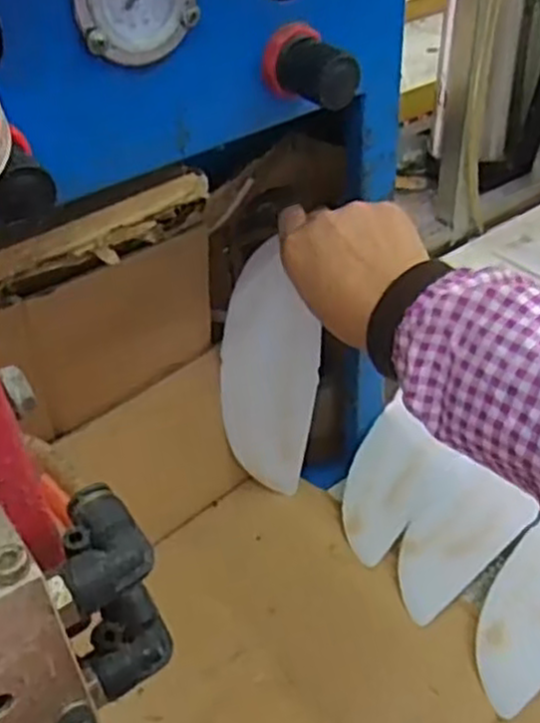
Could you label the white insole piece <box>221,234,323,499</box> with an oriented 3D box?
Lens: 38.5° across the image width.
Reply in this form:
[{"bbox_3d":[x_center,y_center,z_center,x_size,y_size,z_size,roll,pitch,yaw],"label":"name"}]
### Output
[{"bbox_3d":[0.000,0.012,0.590,0.072,0.197,0.005,3,24,6],"label":"white insole piece"}]

